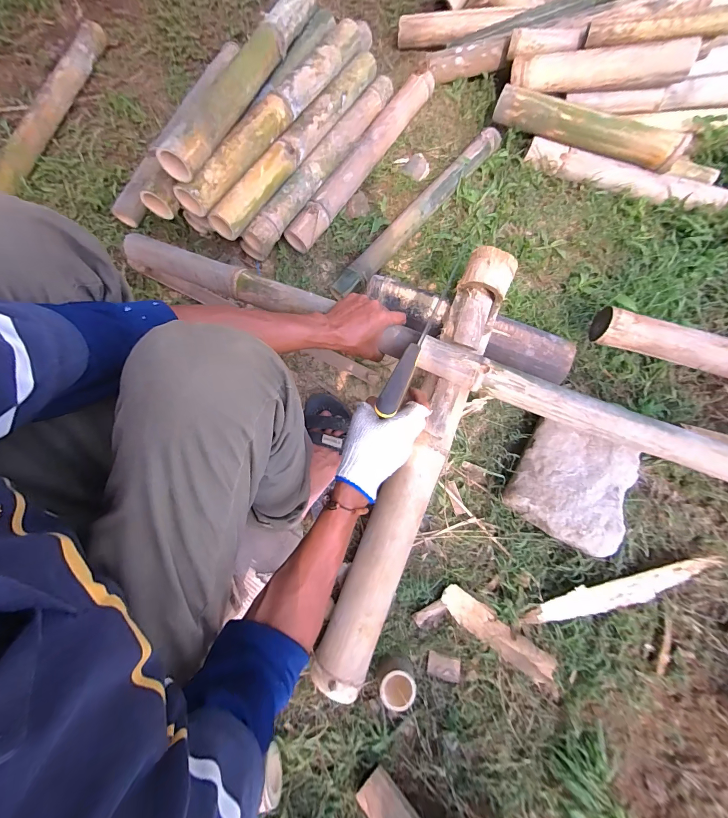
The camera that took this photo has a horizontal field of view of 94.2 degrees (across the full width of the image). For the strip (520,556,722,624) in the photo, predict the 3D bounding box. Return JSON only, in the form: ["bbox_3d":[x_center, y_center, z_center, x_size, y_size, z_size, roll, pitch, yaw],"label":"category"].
[{"bbox_3d":[0.432,0.312,0.575,0.319,0.019,0.046,-19,82,5],"label":"strip"}]

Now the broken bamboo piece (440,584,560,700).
[{"bbox_3d":[0.236,0.397,0.591,0.215,0.030,0.051,32,75,24],"label":"broken bamboo piece"}]

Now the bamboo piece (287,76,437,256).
[{"bbox_3d":[0.003,-0.640,0.867,0.064,0.073,0.613,31,76,7],"label":"bamboo piece"}]

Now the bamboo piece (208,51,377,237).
[{"bbox_3d":[-0.128,-0.604,0.743,0.061,0.068,0.617,30,76,7],"label":"bamboo piece"}]

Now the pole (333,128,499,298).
[{"bbox_3d":[0.136,-0.487,0.833,0.057,0.057,0.617,40,77,9],"label":"pole"}]

